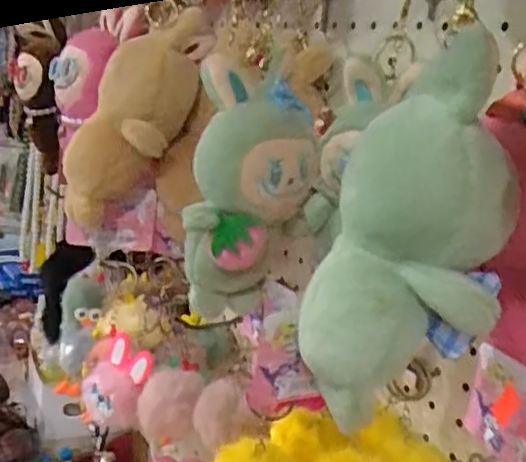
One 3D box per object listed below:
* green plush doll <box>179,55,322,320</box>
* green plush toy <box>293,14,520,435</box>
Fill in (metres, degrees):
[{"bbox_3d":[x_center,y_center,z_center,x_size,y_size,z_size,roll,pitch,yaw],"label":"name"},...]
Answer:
[{"bbox_3d":[-0.008,-0.017,0.416,0.070,0.152,0.054,9,12,6],"label":"green plush doll"},{"bbox_3d":[0.058,0.003,0.277,0.073,0.142,0.051,9,12,6],"label":"green plush toy"}]

